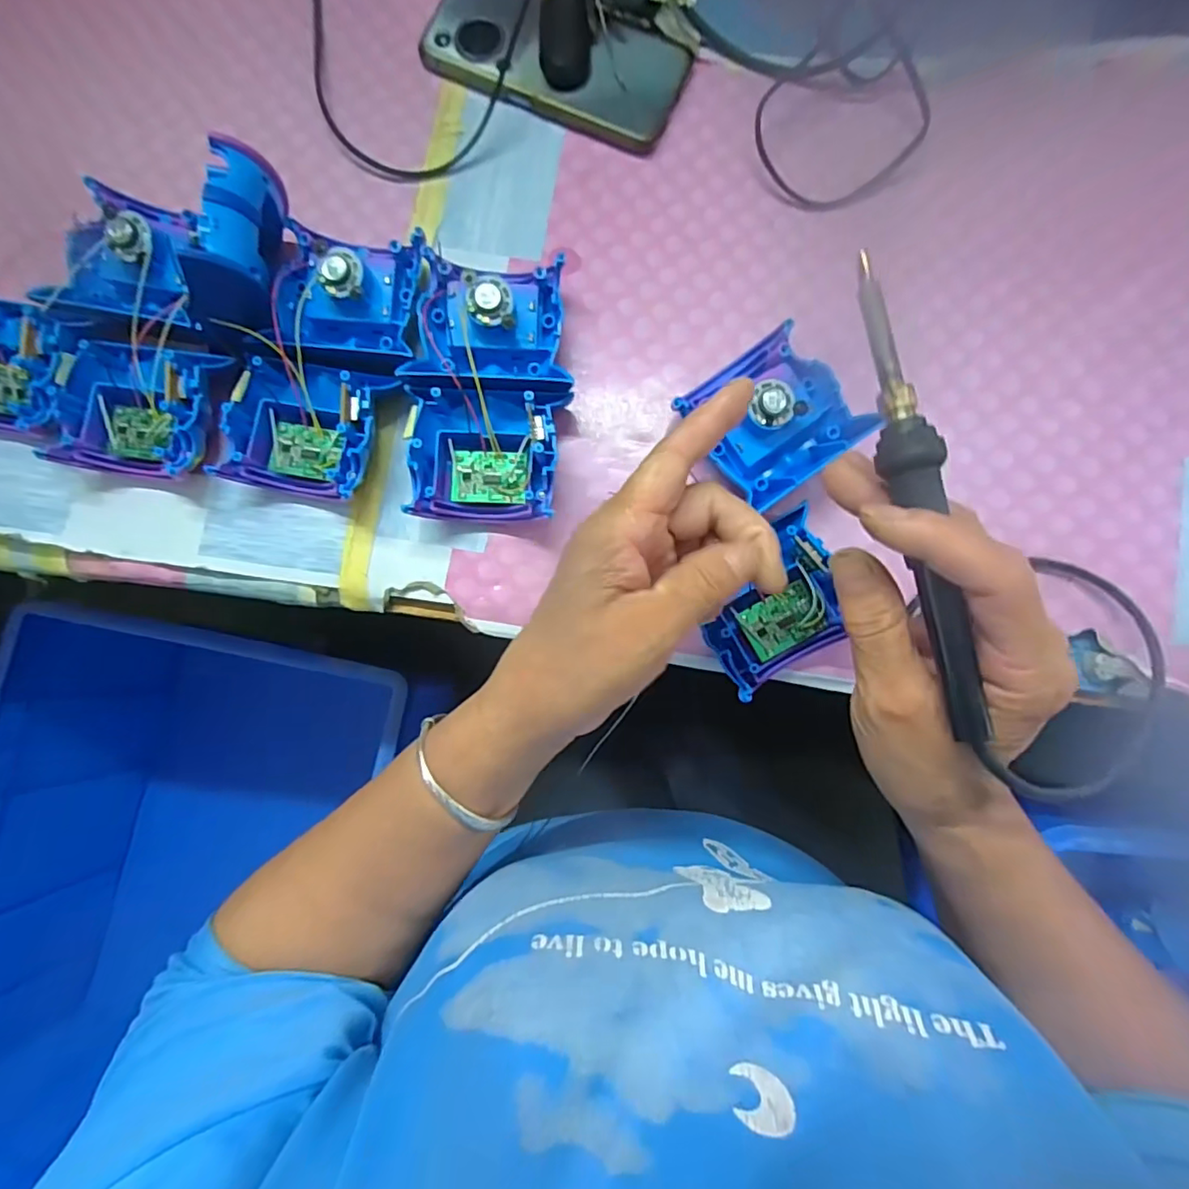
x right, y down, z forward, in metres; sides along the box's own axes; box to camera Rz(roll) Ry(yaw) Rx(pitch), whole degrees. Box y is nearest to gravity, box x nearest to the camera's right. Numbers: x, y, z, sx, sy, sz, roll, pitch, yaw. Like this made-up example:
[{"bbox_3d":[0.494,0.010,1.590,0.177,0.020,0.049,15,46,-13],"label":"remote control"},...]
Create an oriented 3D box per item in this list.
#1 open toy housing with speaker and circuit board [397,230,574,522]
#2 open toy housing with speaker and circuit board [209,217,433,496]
[{"bbox_3d":[-0.062,-0.122,0.342,0.093,0.048,0.156,3,84,1],"label":"open toy housing with speaker and circuit board"},{"bbox_3d":[-0.154,-0.135,0.340,0.096,0.043,0.153,9,84,2],"label":"open toy housing with speaker and circuit board"}]

